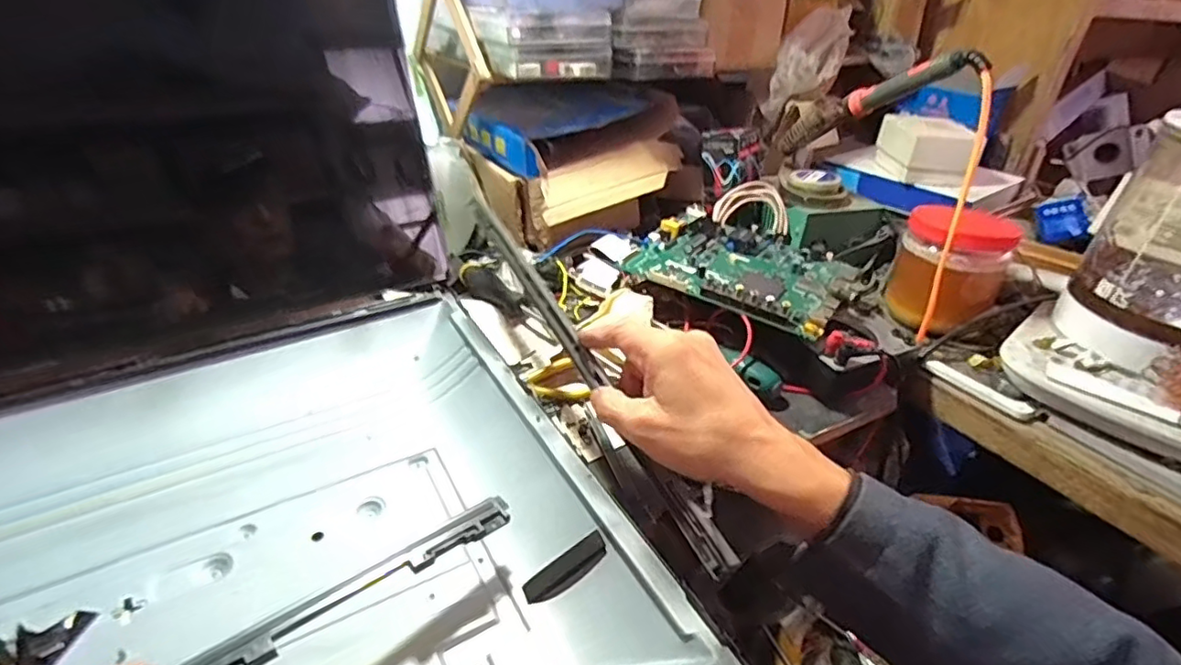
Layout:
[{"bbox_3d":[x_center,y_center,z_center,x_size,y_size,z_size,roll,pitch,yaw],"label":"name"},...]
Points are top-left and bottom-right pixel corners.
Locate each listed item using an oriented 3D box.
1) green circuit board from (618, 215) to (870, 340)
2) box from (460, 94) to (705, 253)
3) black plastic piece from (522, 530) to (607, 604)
[{"bbox_3d":[0.155,-0.072,0.596,0.195,0.022,0.167,23,37,27],"label":"green circuit board"},{"bbox_3d":[-0.001,-0.206,0.752,0.251,0.116,0.176,-17,38,-28],"label":"box"},{"bbox_3d":[-0.015,0.139,0.355,0.054,0.004,0.019,-34,43,-9],"label":"black plastic piece"}]

